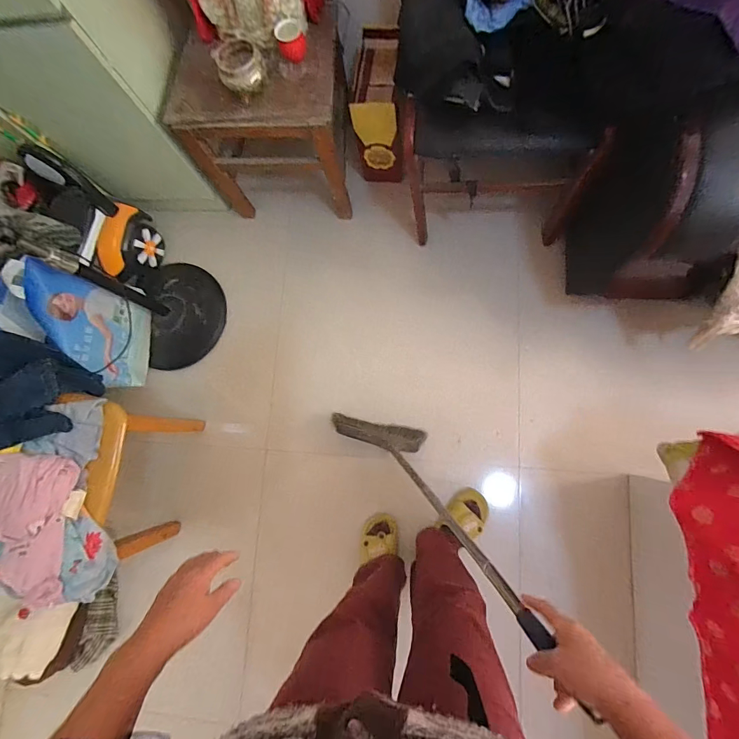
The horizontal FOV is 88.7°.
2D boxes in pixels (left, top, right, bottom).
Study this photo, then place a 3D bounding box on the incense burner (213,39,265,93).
[{"bbox_3d":[-0.309,-0.724,0.907,0.106,0.067,0.106,-25,70,-7],"label":"incense burner"}]

